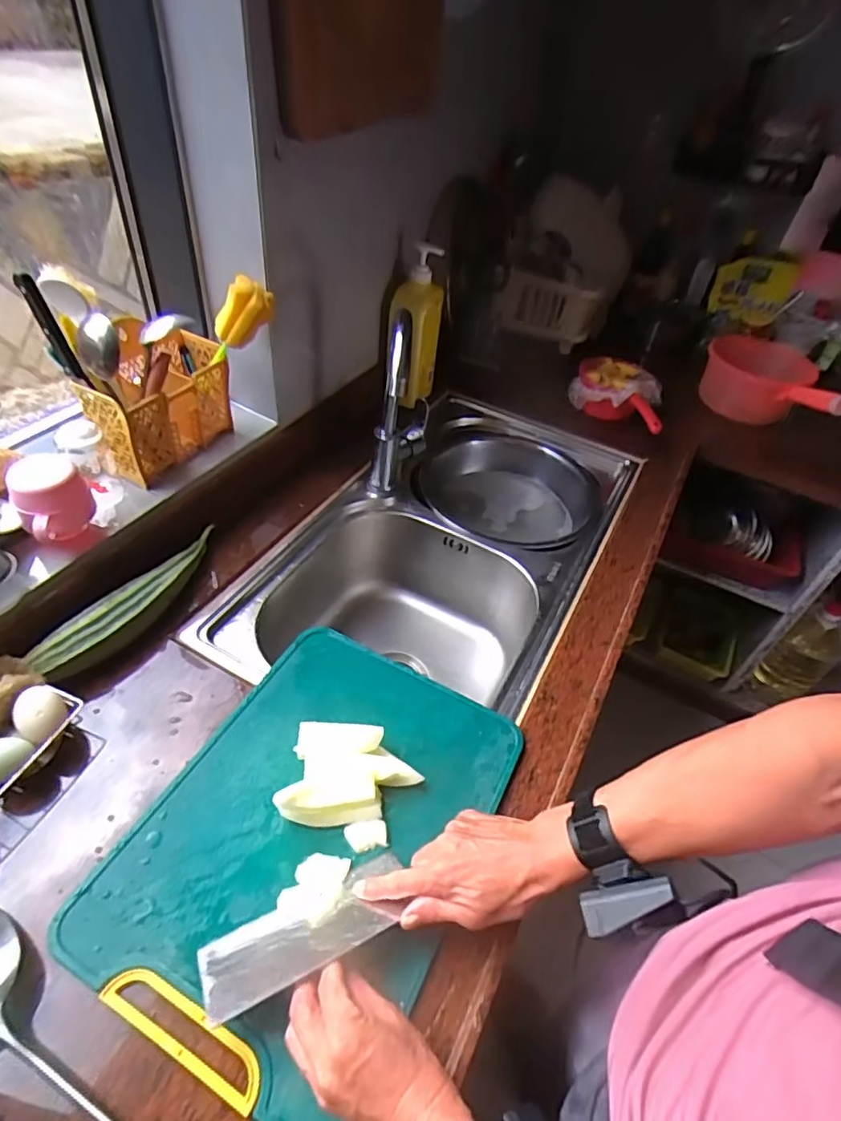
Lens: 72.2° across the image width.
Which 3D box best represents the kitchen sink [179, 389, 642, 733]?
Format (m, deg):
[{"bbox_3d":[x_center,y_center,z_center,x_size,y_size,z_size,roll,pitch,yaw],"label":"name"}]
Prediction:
[{"bbox_3d":[0.024,0.030,0.983,0.440,0.285,0.741,25,47,16],"label":"kitchen sink"}]

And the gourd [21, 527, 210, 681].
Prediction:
[{"bbox_3d":[-0.338,0.049,0.699,0.053,0.047,0.262,26,47,17],"label":"gourd"}]

